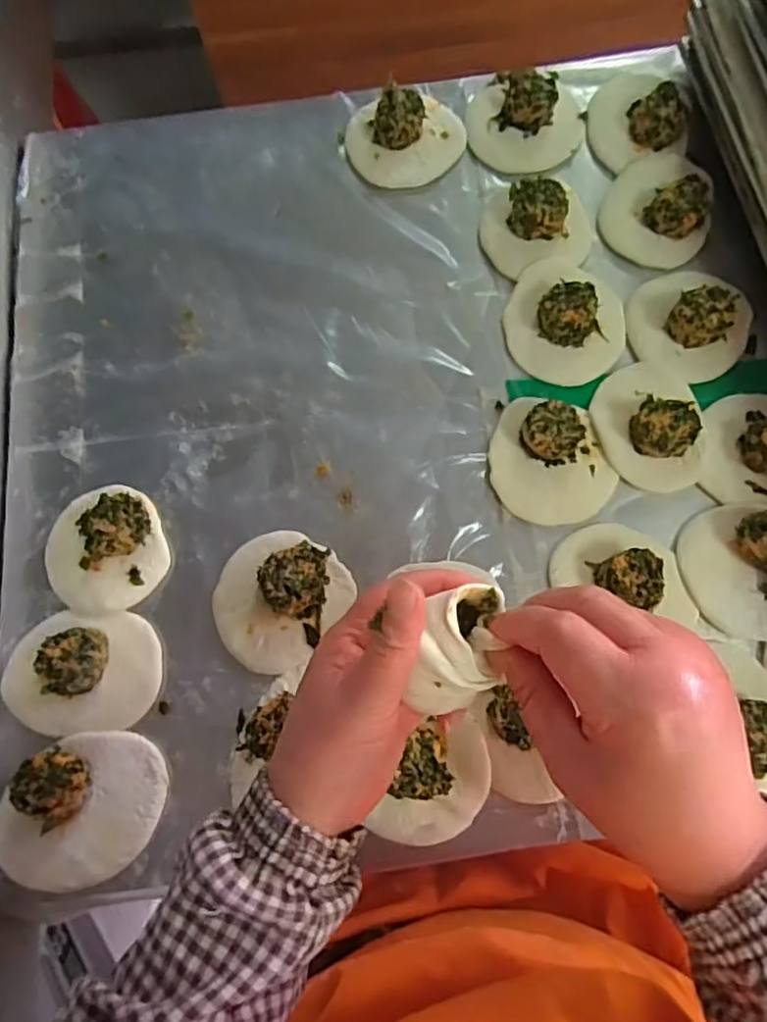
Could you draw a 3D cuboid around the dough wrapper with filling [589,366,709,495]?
[{"bbox_3d":[0.187,-0.064,0.431,0.069,0.029,0.095,-10,76,-1],"label":"dough wrapper with filling"}]

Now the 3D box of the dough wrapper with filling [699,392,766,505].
[{"bbox_3d":[0.263,-0.046,0.424,0.074,0.027,0.082,8,76,3],"label":"dough wrapper with filling"}]

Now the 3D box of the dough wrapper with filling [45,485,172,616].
[{"bbox_3d":[-0.195,0.026,0.427,0.079,0.028,0.086,0,76,1],"label":"dough wrapper with filling"}]

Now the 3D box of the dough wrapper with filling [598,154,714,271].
[{"bbox_3d":[0.214,-0.239,0.477,0.079,0.030,0.092,19,77,6],"label":"dough wrapper with filling"}]

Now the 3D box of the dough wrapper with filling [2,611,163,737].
[{"bbox_3d":[-0.201,0.105,0.403,0.101,0.023,0.075,1,76,2],"label":"dough wrapper with filling"}]

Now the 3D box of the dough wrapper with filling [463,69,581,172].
[{"bbox_3d":[0.117,-0.323,0.501,0.091,0.032,0.092,0,76,1],"label":"dough wrapper with filling"}]

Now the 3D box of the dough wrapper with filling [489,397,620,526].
[{"bbox_3d":[0.115,-0.039,0.433,0.078,0.026,0.093,-20,76,-4],"label":"dough wrapper with filling"}]

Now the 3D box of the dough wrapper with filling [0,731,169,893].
[{"bbox_3d":[-0.189,0.186,0.381,0.082,0.030,0.105,43,80,11],"label":"dough wrapper with filling"}]

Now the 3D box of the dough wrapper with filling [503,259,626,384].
[{"bbox_3d":[0.137,-0.147,0.457,0.087,0.026,0.097,19,77,6],"label":"dough wrapper with filling"}]

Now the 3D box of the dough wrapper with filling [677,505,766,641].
[{"bbox_3d":[0.243,0.037,0.402,0.079,0.026,0.088,-13,76,-2],"label":"dough wrapper with filling"}]

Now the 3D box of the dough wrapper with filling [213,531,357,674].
[{"bbox_3d":[-0.073,0.055,0.413,0.082,0.033,0.090,37,79,10],"label":"dough wrapper with filling"}]

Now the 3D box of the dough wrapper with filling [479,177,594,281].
[{"bbox_3d":[0.120,-0.223,0.476,0.084,0.031,0.073,-5,76,0],"label":"dough wrapper with filling"}]

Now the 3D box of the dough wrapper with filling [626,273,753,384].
[{"bbox_3d":[0.227,-0.142,0.452,0.086,0.027,0.080,0,76,1],"label":"dough wrapper with filling"}]

